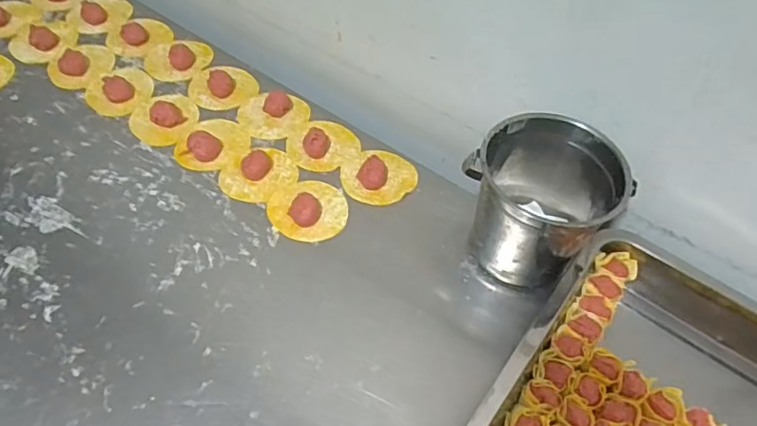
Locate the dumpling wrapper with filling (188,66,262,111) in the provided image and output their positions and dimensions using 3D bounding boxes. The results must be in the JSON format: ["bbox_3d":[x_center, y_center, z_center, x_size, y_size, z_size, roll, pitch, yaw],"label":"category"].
[{"bbox_3d":[-0.203,-0.165,0.722,0.086,0.009,0.073,-6,56,-10],"label":"dumpling wrapper with filling"}]

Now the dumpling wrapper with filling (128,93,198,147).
[{"bbox_3d":[-0.266,-0.121,0.680,0.078,0.015,0.086,-21,59,-19],"label":"dumpling wrapper with filling"}]

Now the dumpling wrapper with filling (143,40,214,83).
[{"bbox_3d":[-0.272,-0.209,0.746,0.089,0.023,0.069,-12,57,-14],"label":"dumpling wrapper with filling"}]

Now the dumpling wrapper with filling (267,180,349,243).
[{"bbox_3d":[-0.079,-0.007,0.616,0.083,0.016,0.084,3,55,-4],"label":"dumpling wrapper with filling"}]

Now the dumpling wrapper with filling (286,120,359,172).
[{"bbox_3d":[-0.068,-0.090,0.675,0.086,0.027,0.080,3,55,-4],"label":"dumpling wrapper with filling"}]

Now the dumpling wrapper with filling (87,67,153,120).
[{"bbox_3d":[-0.330,-0.158,0.707,0.070,0.013,0.084,32,58,16],"label":"dumpling wrapper with filling"}]

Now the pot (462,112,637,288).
[{"bbox_3d":[0.161,-0.011,0.560,0.136,0.142,0.123,36,59,19],"label":"pot"}]

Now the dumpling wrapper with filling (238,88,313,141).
[{"bbox_3d":[-0.136,-0.125,0.702,0.085,0.018,0.076,12,55,3],"label":"dumpling wrapper with filling"}]

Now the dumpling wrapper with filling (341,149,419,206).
[{"bbox_3d":[0.001,-0.047,0.647,0.089,0.023,0.078,4,54,-2],"label":"dumpling wrapper with filling"}]

